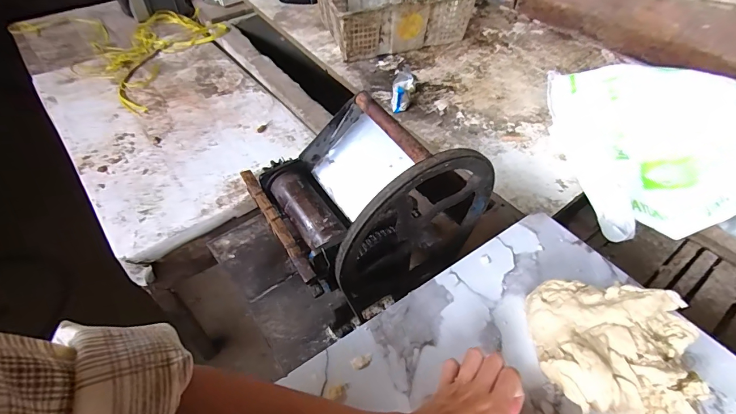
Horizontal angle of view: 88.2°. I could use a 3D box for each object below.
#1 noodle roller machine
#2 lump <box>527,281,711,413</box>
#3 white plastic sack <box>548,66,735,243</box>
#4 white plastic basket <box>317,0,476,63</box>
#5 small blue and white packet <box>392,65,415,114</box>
[{"bbox_3d":[-0.011,-0.025,0.566,0.280,0.234,0.257,-30,57,-22],"label":"noodle roller machine"},{"bbox_3d":[0.242,0.148,0.376,0.157,0.071,0.133,15,51,15],"label":"lump"},{"bbox_3d":[0.718,-0.100,0.765,0.657,0.184,0.399,14,52,11],"label":"white plastic sack"},{"bbox_3d":[0.077,-0.677,1.303,0.472,0.194,0.370,-16,53,-12],"label":"white plastic basket"},{"bbox_3d":[0.098,-0.324,1.063,0.063,0.059,0.157,6,51,5],"label":"small blue and white packet"}]

